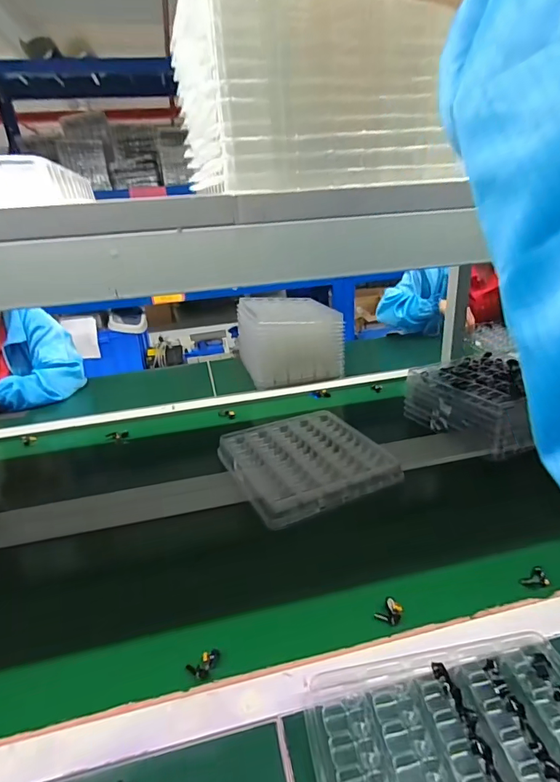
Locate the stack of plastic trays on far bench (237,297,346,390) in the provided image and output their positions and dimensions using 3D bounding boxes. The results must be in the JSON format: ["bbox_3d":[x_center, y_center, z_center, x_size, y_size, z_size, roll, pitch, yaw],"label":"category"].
[{"bbox_3d":[0.026,-0.142,1.224,0.242,0.202,0.232,-7,24,-14],"label":"stack of plastic trays on far bench"}]

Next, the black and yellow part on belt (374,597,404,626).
[{"bbox_3d":[0.135,0.268,0.515,0.027,0.006,0.033,19,31,38],"label":"black and yellow part on belt"}]

